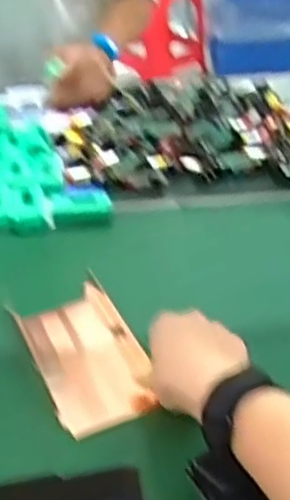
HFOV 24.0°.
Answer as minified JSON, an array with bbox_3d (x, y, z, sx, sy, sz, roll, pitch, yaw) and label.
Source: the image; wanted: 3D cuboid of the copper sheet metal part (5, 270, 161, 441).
[{"bbox_3d":[-0.053,0.087,0.588,0.090,0.035,0.150,-17,38,-21],"label":"copper sheet metal part"}]

